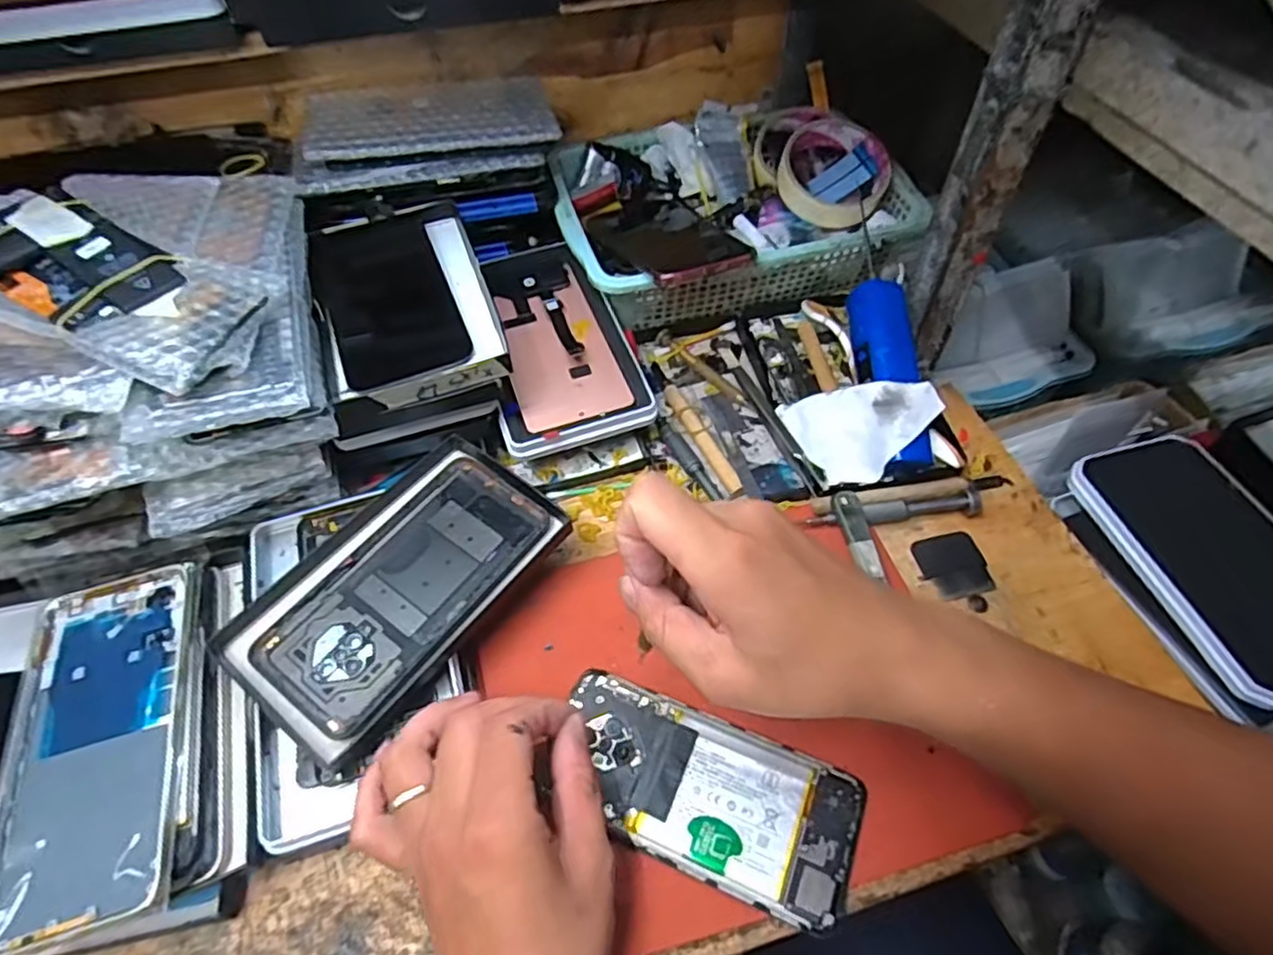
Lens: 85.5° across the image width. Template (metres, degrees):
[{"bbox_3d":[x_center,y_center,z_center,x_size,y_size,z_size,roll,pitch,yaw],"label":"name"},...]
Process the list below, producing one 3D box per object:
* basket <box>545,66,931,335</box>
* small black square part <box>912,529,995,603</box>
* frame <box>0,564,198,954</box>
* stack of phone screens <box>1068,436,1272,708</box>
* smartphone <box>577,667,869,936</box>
[{"bbox_3d":[0.072,-0.212,0.562,0.264,0.079,0.201,-14,55,-9],"label":"basket"},{"bbox_3d":[0.196,0.054,0.426,0.041,0.005,0.043,-9,55,-5],"label":"small black square part"},{"bbox_3d":[-0.260,0.123,0.332,0.078,0.011,0.169,-14,55,-9],"label":"frame"},{"bbox_3d":[0.362,0.049,0.432,0.093,0.025,0.176,-14,55,-9],"label":"stack of phone screens"},{"bbox_3d":[0.031,0.151,0.340,0.152,0.006,0.074,25,60,19],"label":"smartphone"}]

